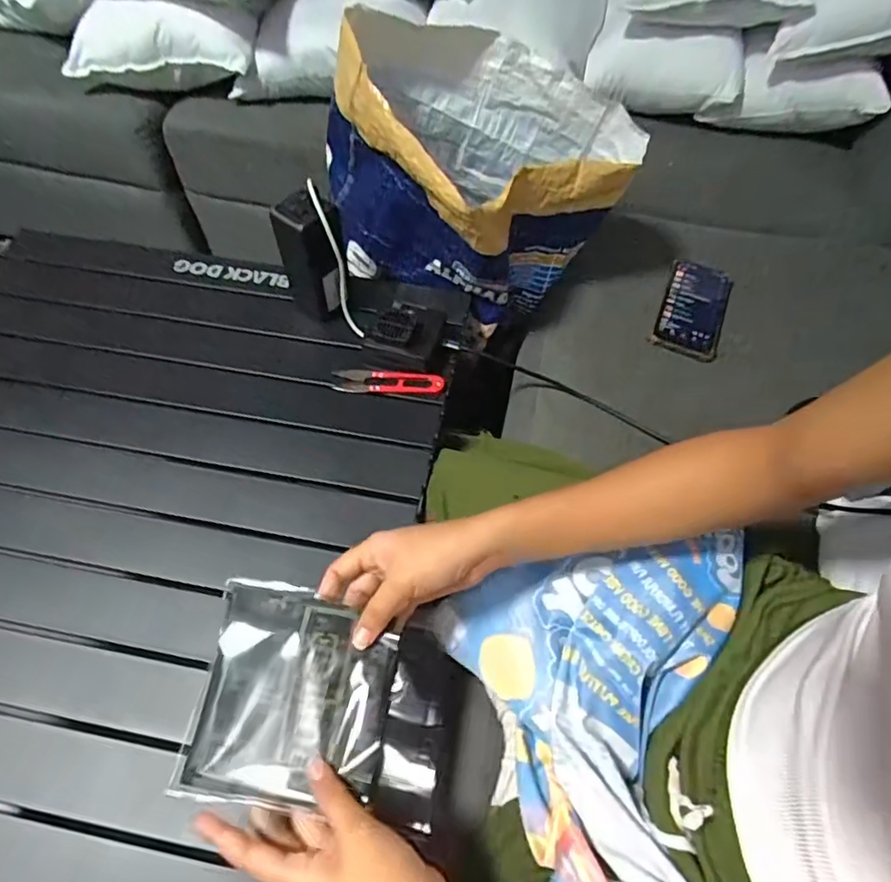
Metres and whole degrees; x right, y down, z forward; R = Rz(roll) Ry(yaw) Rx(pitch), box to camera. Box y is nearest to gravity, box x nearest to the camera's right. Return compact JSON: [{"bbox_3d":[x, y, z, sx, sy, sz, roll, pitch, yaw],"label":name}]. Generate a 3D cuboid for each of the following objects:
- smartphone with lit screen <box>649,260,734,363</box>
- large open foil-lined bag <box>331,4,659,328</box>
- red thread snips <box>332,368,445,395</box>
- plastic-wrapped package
[{"bbox_3d":[0.320,-0.173,0.730,0.079,0.011,0.172,21,59,11],"label":"smartphone with lit screen"},{"bbox_3d":[0.032,-0.314,0.669,0.299,0.244,0.262,35,63,19],"label":"large open foil-lined bag"},{"bbox_3d":[-0.061,-0.064,0.615,0.118,0.016,0.030,3,57,0],"label":"red thread snips"},{"bbox_3d":[-0.087,0.180,0.401,0.169,0.029,0.137,6,57,2],"label":"plastic-wrapped package"}]

